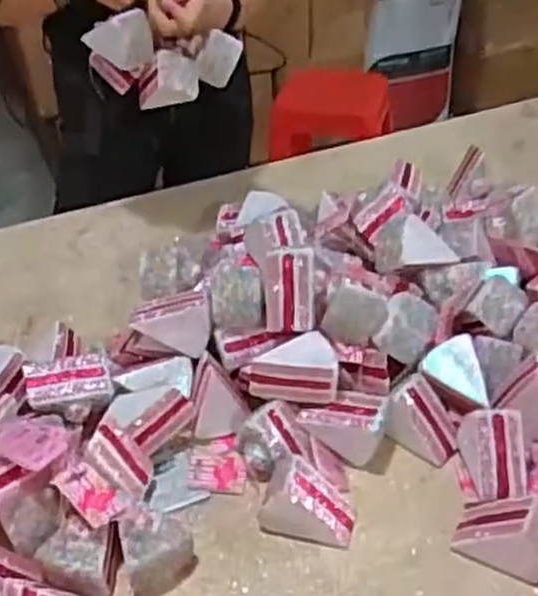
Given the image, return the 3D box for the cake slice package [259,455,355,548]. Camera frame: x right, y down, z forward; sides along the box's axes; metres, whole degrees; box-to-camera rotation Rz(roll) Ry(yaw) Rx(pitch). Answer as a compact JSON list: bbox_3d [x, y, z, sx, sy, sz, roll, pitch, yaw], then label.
[{"bbox_3d":[0.039,0.194,0.768,0.089,0.058,0.062,11,39,18],"label":"cake slice package"}]

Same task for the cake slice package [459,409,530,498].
[{"bbox_3d":[0.223,0.153,0.778,0.059,0.057,0.076,1,37,6],"label":"cake slice package"}]

